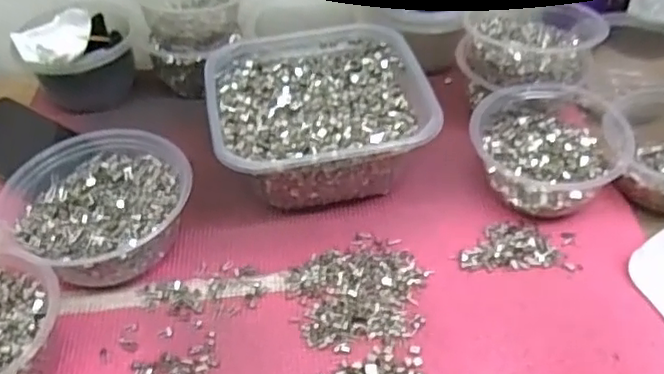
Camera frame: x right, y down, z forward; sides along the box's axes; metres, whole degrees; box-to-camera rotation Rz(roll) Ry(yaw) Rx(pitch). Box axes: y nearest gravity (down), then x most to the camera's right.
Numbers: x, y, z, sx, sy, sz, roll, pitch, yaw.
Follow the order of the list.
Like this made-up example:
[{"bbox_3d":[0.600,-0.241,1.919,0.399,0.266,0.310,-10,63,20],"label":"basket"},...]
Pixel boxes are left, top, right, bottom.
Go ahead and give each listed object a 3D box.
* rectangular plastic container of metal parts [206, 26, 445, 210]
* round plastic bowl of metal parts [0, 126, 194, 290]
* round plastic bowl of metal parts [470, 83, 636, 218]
[{"bbox_3d":[-0.012,-0.060,0.554,0.176,0.074,0.181,-8,44,-5],"label":"rectangular plastic container of metal parts"},{"bbox_3d":[-0.177,0.020,0.493,0.129,0.052,0.133,-1,44,1],"label":"round plastic bowl of metal parts"},{"bbox_3d":[0.172,-0.033,0.522,0.114,0.058,0.115,-1,44,1],"label":"round plastic bowl of metal parts"}]

